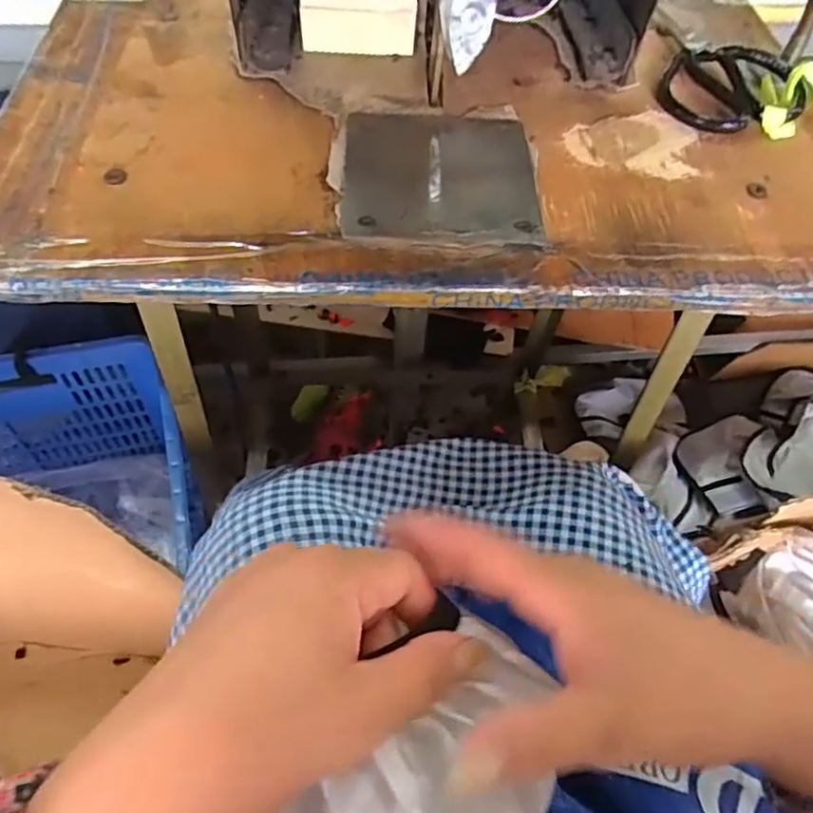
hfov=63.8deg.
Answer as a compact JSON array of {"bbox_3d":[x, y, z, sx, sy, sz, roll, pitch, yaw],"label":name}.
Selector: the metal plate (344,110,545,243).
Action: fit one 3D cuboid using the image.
[{"bbox_3d":[0.022,-0.157,0.435,0.125,0.007,0.132,2,57,-2],"label":"metal plate"}]

